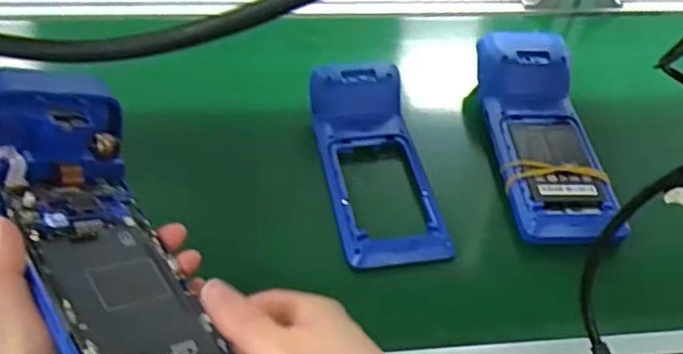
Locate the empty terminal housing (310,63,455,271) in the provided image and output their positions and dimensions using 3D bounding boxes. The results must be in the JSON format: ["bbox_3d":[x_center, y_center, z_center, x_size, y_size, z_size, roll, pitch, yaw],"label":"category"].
[{"bbox_3d":[0.026,-0.020,0.522,0.082,0.038,0.215,-5,47,-10],"label":"empty terminal housing"}]

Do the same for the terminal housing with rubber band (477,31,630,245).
[{"bbox_3d":[0.171,-0.043,0.543,0.082,0.052,0.219,0,46,-4],"label":"terminal housing with rubber band"}]

